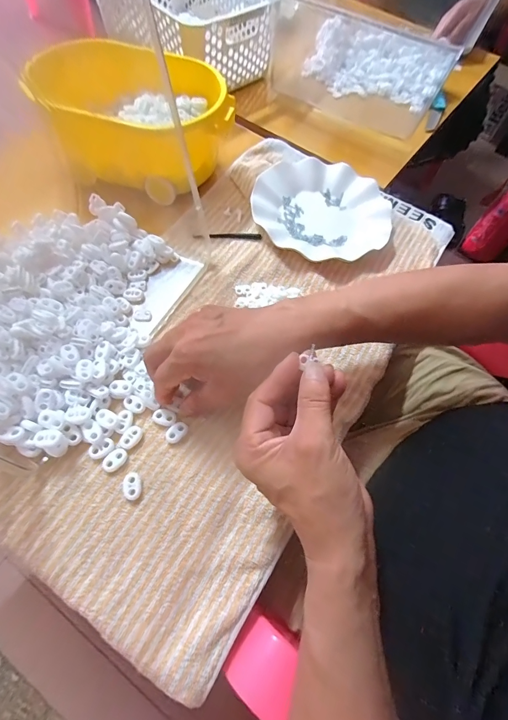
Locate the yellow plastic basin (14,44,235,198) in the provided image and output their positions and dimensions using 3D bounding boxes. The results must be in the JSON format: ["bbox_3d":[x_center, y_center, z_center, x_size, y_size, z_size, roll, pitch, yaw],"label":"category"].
[{"bbox_3d":[-0.153,-0.314,0.464,0.254,0.110,0.165,16,62,3],"label":"yellow plastic basin"}]

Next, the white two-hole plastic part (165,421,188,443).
[{"bbox_3d":[-0.073,0.069,0.330,0.015,0.005,0.022,42,67,16],"label":"white two-hole plastic part"}]

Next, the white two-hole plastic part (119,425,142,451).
[{"bbox_3d":[-0.115,0.072,0.325,0.016,0.004,0.023,29,64,10],"label":"white two-hole plastic part"}]

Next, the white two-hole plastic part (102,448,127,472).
[{"bbox_3d":[-0.126,0.091,0.316,0.022,0.004,0.016,-38,72,-21],"label":"white two-hole plastic part"}]

